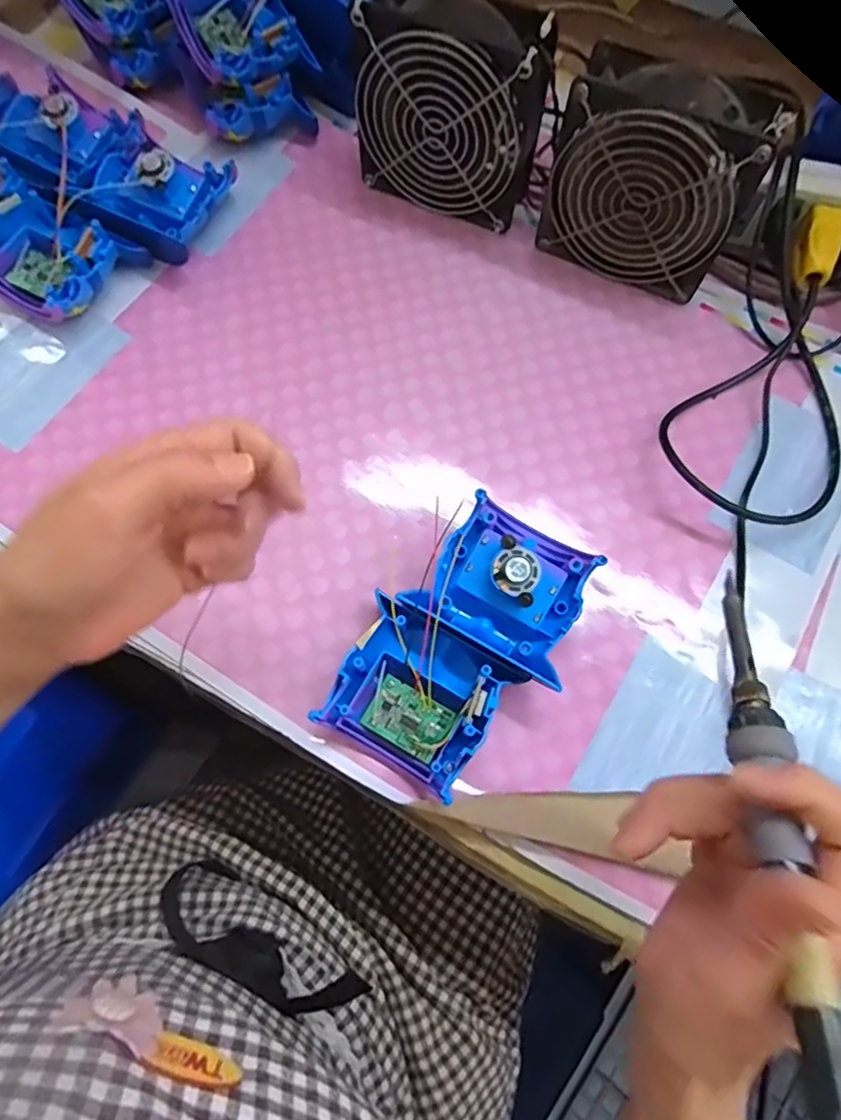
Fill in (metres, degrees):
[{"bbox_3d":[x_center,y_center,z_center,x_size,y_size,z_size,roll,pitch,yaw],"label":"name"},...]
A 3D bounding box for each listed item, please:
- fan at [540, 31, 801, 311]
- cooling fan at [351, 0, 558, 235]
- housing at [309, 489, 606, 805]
[{"bbox_3d":[0.148,-0.243,0.387,0.127,0.118,0.055,26,73,9],"label":"fan"},{"bbox_3d":[0.020,-0.299,0.402,0.121,0.120,0.049,23,72,8],"label":"cooling fan"},{"bbox_3d":[0.026,0.045,0.331,0.096,0.041,0.154,30,74,10],"label":"housing"}]

